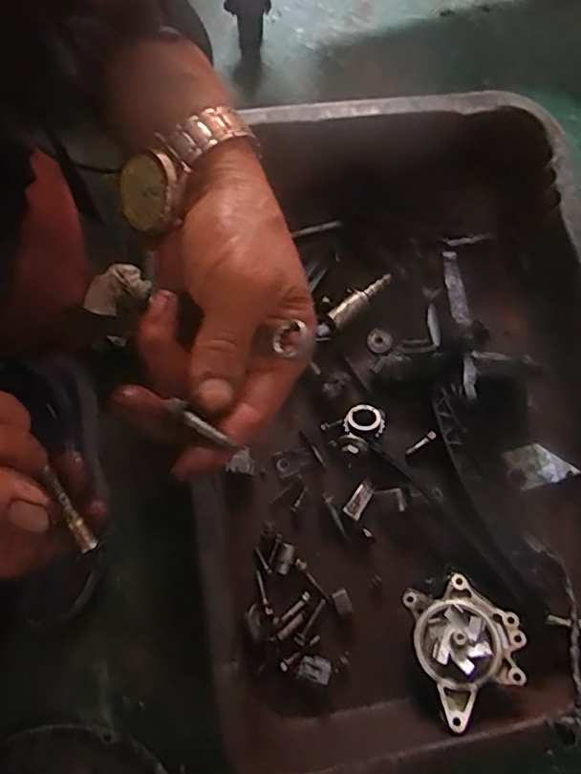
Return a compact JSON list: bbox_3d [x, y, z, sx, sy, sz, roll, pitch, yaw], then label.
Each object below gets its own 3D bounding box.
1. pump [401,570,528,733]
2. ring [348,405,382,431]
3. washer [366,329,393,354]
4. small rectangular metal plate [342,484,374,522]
[{"bbox_3d":[0.164,0.239,0.527,0.096,0.055,0.111,-23,53,-7],"label":"pump"},{"bbox_3d":[0.080,0.033,0.611,0.036,0.007,0.034,-2,45,2],"label":"ring"},{"bbox_3d":[0.102,-0.053,0.645,0.030,0.006,0.027,40,87,16],"label":"washer"},{"bbox_3d":[0.073,0.120,0.595,0.018,0.005,0.041,35,63,5],"label":"small rectangular metal plate"}]

